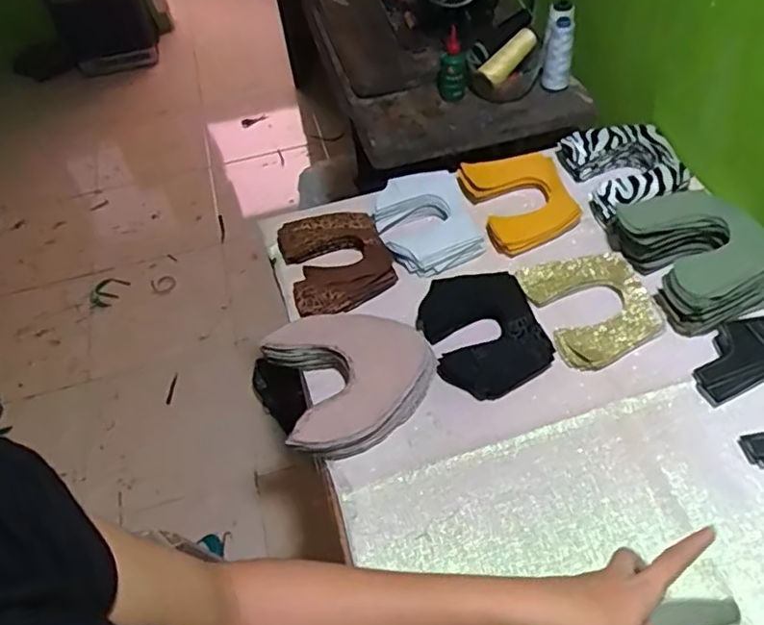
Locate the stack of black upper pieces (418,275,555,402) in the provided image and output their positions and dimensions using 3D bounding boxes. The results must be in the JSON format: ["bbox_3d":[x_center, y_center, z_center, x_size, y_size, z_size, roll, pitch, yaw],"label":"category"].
[{"bbox_3d":[0.121,0.019,0.735,0.134,0.035,0.153,-19,53,-9],"label":"stack of black upper pieces"}]

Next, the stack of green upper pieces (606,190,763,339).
[{"bbox_3d":[0.384,-0.079,0.752,0.163,0.067,0.180,-20,53,-10],"label":"stack of green upper pieces"}]

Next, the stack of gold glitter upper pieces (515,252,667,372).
[{"bbox_3d":[0.253,-0.009,0.745,0.133,0.015,0.149,-18,53,-8],"label":"stack of gold glitter upper pieces"}]

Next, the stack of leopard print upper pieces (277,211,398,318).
[{"bbox_3d":[-0.060,-0.067,0.824,0.129,0.031,0.157,-16,52,-7],"label":"stack of leopard print upper pieces"}]

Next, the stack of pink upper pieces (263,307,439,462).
[{"bbox_3d":[-0.040,0.065,0.696,0.184,0.050,0.169,-30,55,-17],"label":"stack of pink upper pieces"}]

